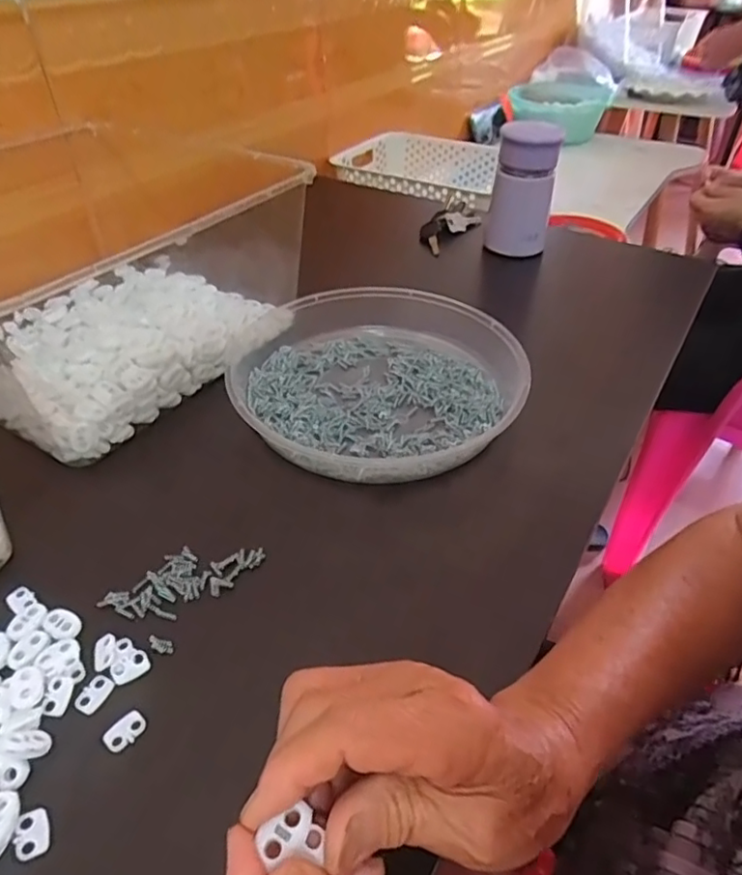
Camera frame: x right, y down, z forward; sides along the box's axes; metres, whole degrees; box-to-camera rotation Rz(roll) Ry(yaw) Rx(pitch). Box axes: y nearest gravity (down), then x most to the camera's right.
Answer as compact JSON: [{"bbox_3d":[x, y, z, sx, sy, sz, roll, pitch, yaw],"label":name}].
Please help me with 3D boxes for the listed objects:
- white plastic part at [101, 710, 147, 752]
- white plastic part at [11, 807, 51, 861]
[{"bbox_3d":[-0.121,0.144,0.287,0.019,0.004,0.013,-32,51,-31],"label":"white plastic part"},{"bbox_3d":[-0.147,0.171,0.253,0.013,0.005,0.019,-19,45,-20],"label":"white plastic part"}]

